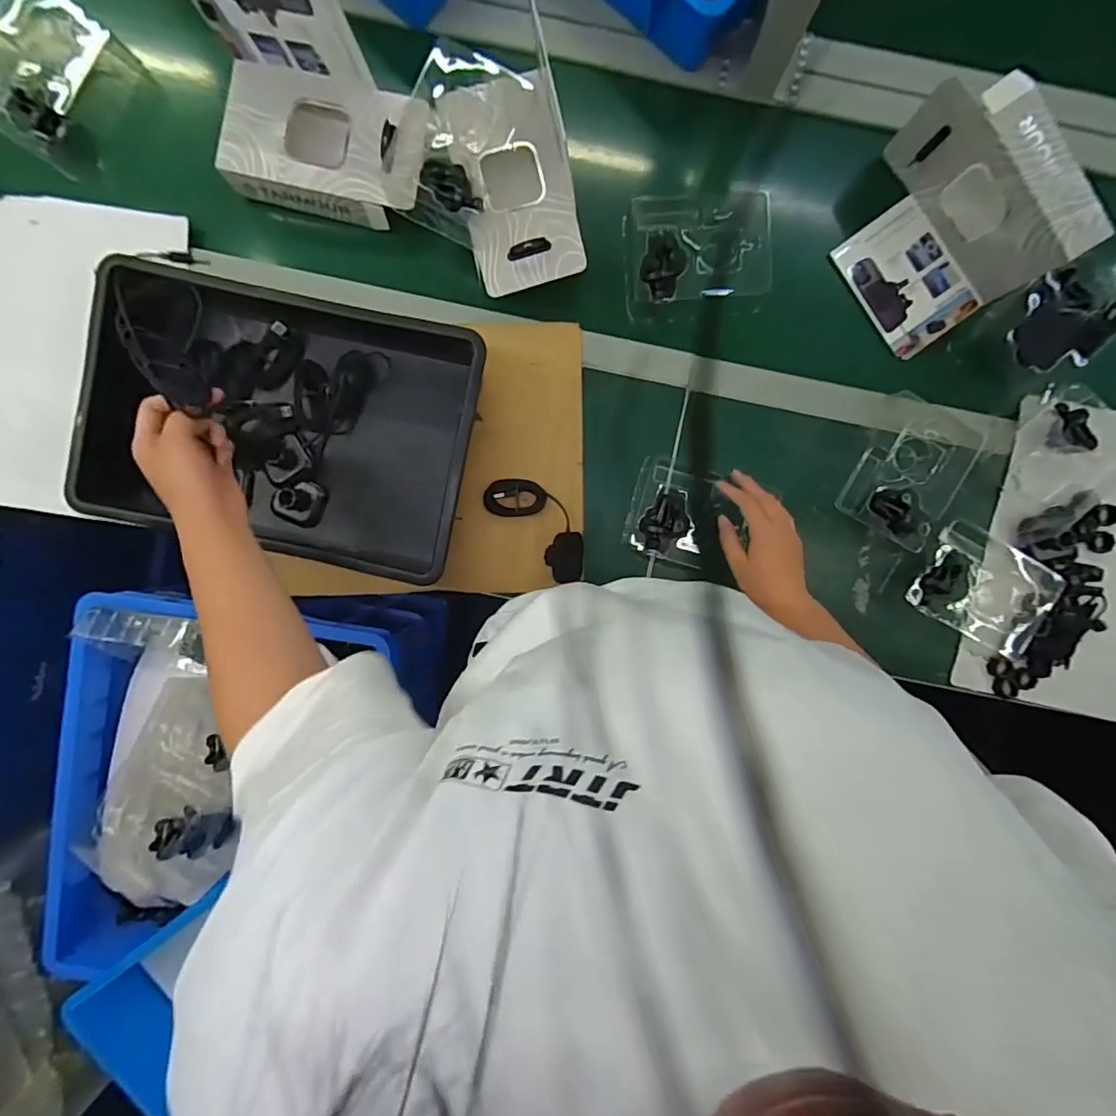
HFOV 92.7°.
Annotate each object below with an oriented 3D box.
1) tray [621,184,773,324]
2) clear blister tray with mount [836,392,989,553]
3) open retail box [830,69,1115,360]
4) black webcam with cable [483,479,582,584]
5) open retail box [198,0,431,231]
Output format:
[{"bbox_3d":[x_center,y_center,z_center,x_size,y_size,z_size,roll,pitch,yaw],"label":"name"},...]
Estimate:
[{"bbox_3d":[0.162,-0.353,0.626,0.158,0.057,0.122,-7,93,-1],"label":"tray"},{"bbox_3d":[0.413,-0.101,0.623,0.117,0.032,0.157,29,92,-3],"label":"clear blister tray with mount"},{"bbox_3d":[0.426,-0.370,0.586,0.155,0.134,0.215,-36,93,0],"label":"open retail box"},{"bbox_3d":[-0.019,-0.040,0.647,0.066,0.037,0.157,-44,93,1],"label":"black webcam with cable"},{"bbox_3d":[-0.256,-0.474,0.561,0.221,0.133,0.147,14,92,-2],"label":"open retail box"}]

